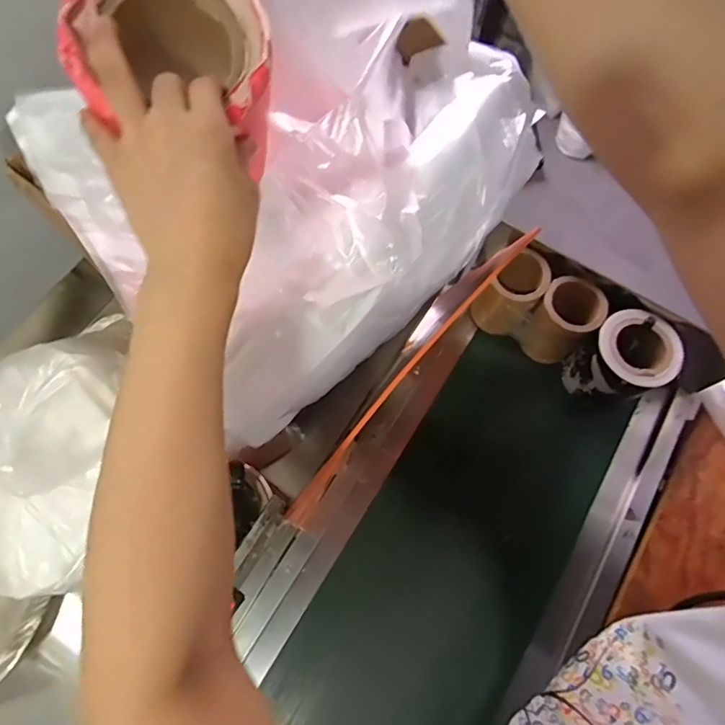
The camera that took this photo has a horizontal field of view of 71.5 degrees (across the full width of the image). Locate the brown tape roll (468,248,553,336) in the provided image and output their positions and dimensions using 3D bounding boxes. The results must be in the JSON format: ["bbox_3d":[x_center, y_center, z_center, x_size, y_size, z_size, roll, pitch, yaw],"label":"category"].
[{"bbox_3d":[0.247,-0.113,0.847,0.091,0.138,0.092,36,73,10],"label":"brown tape roll"}]

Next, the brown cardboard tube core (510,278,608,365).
[{"bbox_3d":[0.325,-0.065,0.837,0.099,0.142,0.094,37,73,10],"label":"brown cardboard tube core"}]

